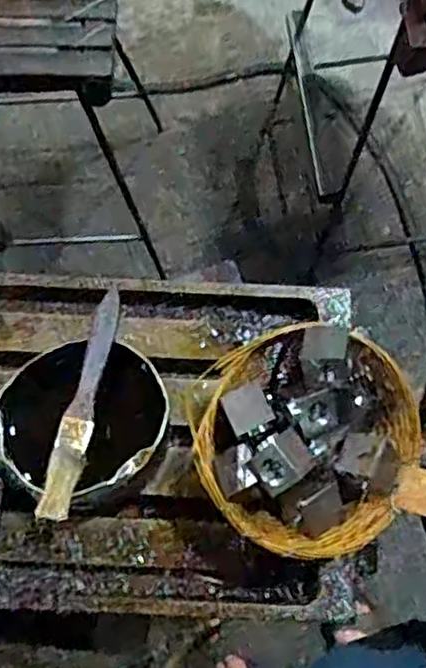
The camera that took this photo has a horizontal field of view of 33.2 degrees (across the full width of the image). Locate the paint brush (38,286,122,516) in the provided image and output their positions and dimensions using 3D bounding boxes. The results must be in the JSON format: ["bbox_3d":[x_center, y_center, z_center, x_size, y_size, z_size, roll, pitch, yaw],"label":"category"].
[{"bbox_3d":[-0.084,0.042,0.459,0.021,0.014,0.150,10,73,3],"label":"paint brush"}]

